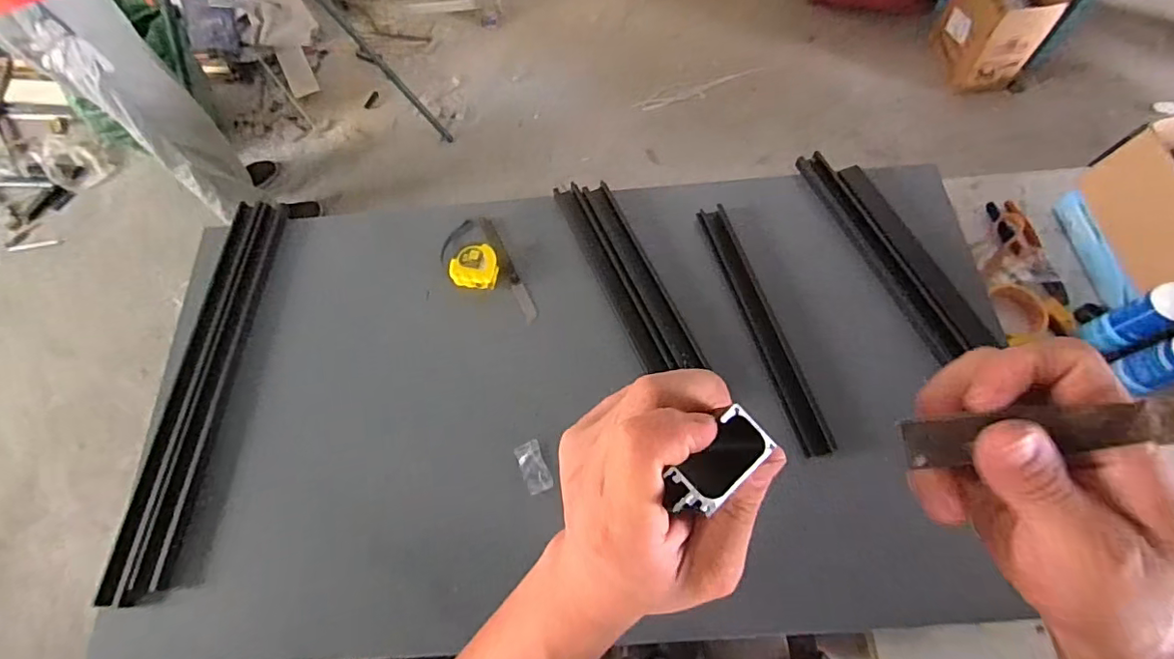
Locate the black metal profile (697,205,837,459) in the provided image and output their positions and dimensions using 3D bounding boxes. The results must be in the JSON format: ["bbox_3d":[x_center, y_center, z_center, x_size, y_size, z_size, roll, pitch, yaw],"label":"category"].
[{"bbox_3d":[0.235,-0.013,0.732,0.041,0.020,0.371,-16,66,-4],"label":"black metal profile"}]

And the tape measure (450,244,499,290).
[{"bbox_3d":[-0.164,-0.089,0.792,0.068,0.033,0.058,2,66,4],"label":"tape measure"}]

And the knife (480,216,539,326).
[{"bbox_3d":[-0.118,-0.095,0.809,0.020,0.006,0.193,-26,67,-8],"label":"knife"}]

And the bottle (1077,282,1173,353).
[{"bbox_3d":[0.719,-0.025,0.689,0.065,0.157,0.046,-26,67,-8],"label":"bottle"}]

